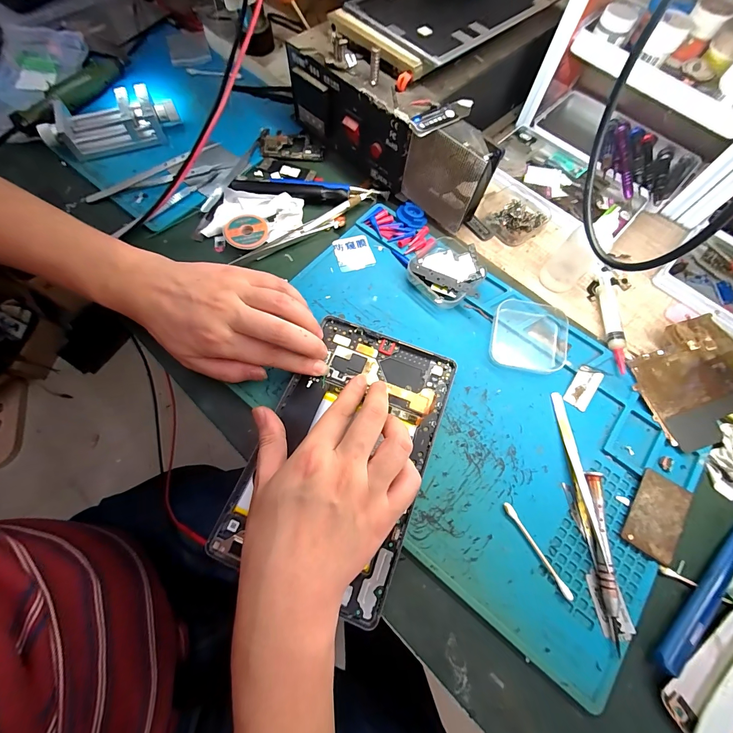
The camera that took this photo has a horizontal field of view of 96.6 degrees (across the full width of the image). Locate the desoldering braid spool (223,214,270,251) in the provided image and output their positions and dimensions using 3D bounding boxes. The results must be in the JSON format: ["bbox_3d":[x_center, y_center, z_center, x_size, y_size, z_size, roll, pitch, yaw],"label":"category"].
[{"bbox_3d":[-0.122,-0.136,0.334,0.043,0.011,0.038,-26,72,-11],"label":"desoldering braid spool"}]

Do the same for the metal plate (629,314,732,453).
[{"bbox_3d":[0.293,0.011,0.290,0.108,0.006,0.100,-17,70,-8],"label":"metal plate"}]

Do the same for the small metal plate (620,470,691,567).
[{"bbox_3d":[0.223,0.114,0.251,0.035,0.005,0.060,32,71,10],"label":"small metal plate"}]

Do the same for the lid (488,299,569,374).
[{"bbox_3d":[0.153,-0.030,0.305,0.069,0.009,0.070,11,69,3],"label":"lid"}]

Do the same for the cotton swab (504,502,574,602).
[{"bbox_3d":[0.126,0.135,0.241,0.006,0.004,0.071,-28,72,-12],"label":"cotton swab"}]

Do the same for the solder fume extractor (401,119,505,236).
[{"bbox_3d":[0.079,-0.187,0.319,0.079,0.079,0.032,42,73,13],"label":"solder fume extractor"}]

